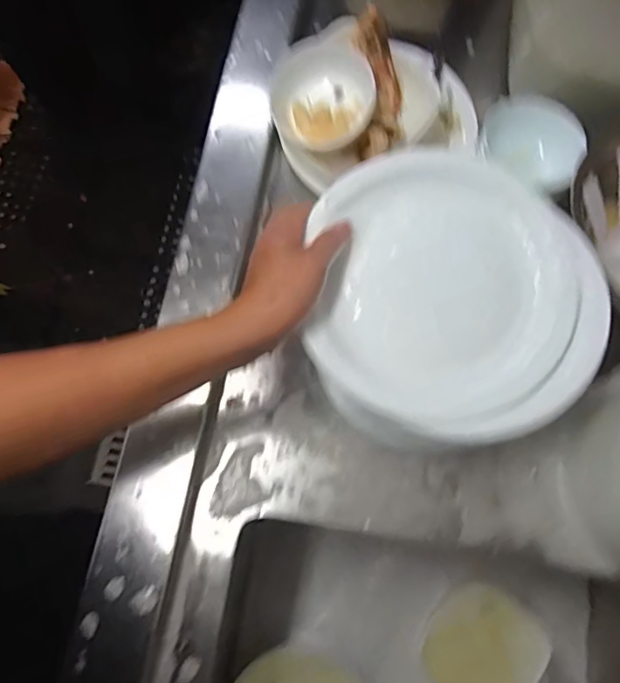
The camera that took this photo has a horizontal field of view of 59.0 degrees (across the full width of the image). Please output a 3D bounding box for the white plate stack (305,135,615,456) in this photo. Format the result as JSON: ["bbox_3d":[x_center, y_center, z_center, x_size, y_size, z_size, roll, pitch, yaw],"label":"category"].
[{"bbox_3d":[0.121,-0.040,0.455,0.231,0.034,0.245,4,73,1],"label":"white plate stack"}]

